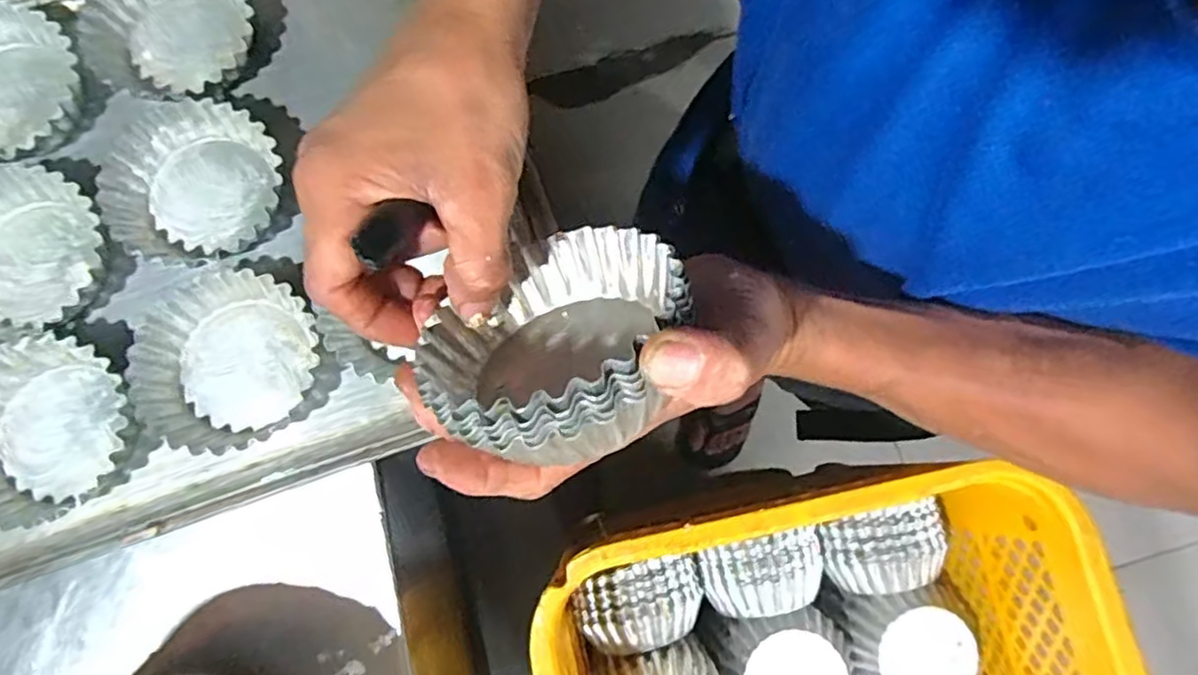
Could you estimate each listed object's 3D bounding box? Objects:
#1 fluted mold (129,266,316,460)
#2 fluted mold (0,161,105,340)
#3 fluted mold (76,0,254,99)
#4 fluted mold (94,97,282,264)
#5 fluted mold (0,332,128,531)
[{"bbox_3d":[-0.209,0.011,0.383,0.088,0.027,0.098,27,80,4],"label":"fluted mold"},{"bbox_3d":[-0.342,-0.048,0.397,0.093,0.026,0.089,0,79,-1],"label":"fluted mold"},{"bbox_3d":[-0.264,-0.194,0.424,0.098,0.032,0.083,-23,81,-5],"label":"fluted mold"},{"bbox_3d":[-0.239,-0.094,0.403,0.099,0.027,0.090,0,79,-1],"label":"fluted mold"},{"bbox_3d":[-0.309,0.048,0.374,0.088,0.028,0.098,21,80,3],"label":"fluted mold"}]

